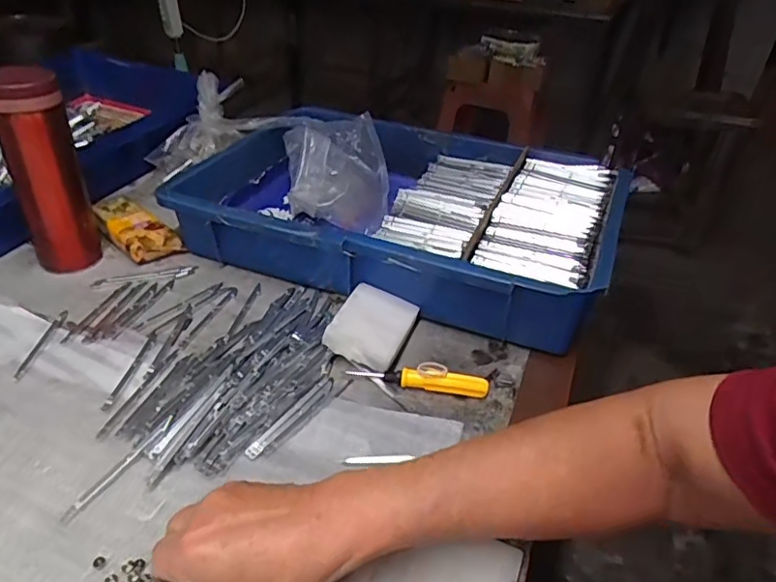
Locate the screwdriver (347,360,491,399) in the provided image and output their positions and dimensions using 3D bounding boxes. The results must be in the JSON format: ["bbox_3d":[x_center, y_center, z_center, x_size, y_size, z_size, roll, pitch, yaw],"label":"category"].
[{"bbox_3d":[0.025,0.069,0.466,0.111,0.022,0.014,8,36,5],"label":"screwdriver"}]

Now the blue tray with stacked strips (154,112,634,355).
[{"bbox_3d":[0.016,-0.082,0.623,0.412,0.100,0.268,16,38,15],"label":"blue tray with stacked strips"}]

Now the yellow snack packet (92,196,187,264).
[{"bbox_3d":[-0.270,-0.066,0.614,0.054,0.036,0.104,-28,47,-36],"label":"yellow snack packet"}]

